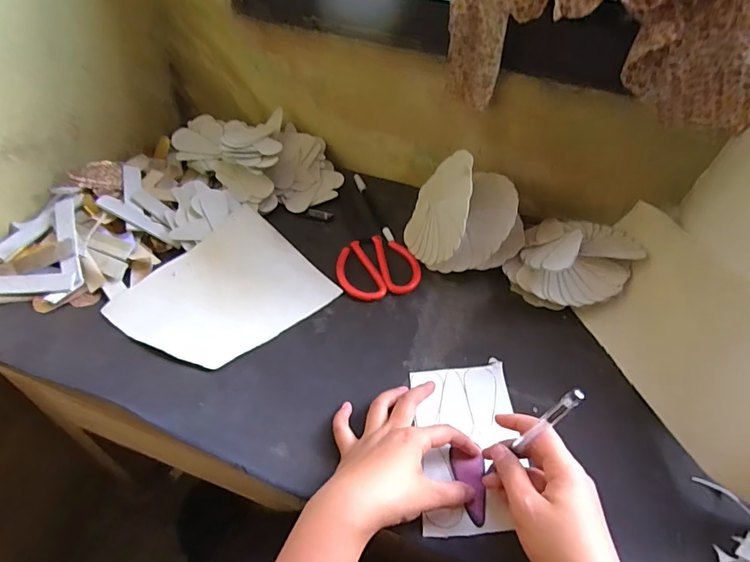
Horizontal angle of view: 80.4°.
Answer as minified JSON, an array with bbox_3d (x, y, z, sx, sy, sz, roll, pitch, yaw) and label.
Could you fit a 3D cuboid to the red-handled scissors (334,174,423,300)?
[{"bbox_3d":[-0.010,-0.063,0.591,0.100,0.007,0.218,-8,50,-11],"label":"red-handled scissors"}]

